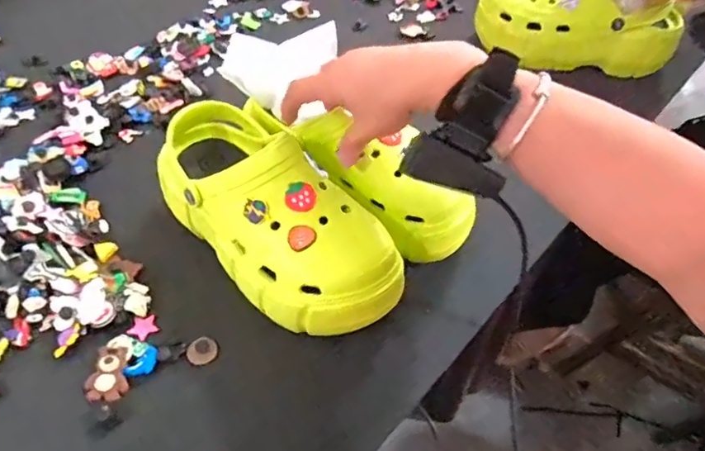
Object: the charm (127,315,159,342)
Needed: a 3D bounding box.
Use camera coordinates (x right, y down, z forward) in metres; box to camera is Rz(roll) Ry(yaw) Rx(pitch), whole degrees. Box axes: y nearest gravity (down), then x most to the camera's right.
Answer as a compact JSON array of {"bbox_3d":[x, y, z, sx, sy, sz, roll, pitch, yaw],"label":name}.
[{"bbox_3d":[-0.182,0.089,0.459,0.024,0.004,0.024,-19,54,-18],"label":"charm"}]

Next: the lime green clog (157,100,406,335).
[{"bbox_3d":[-0.069,-0.005,0.463,0.250,0.102,0.107,38,58,25],"label":"lime green clog"}]

